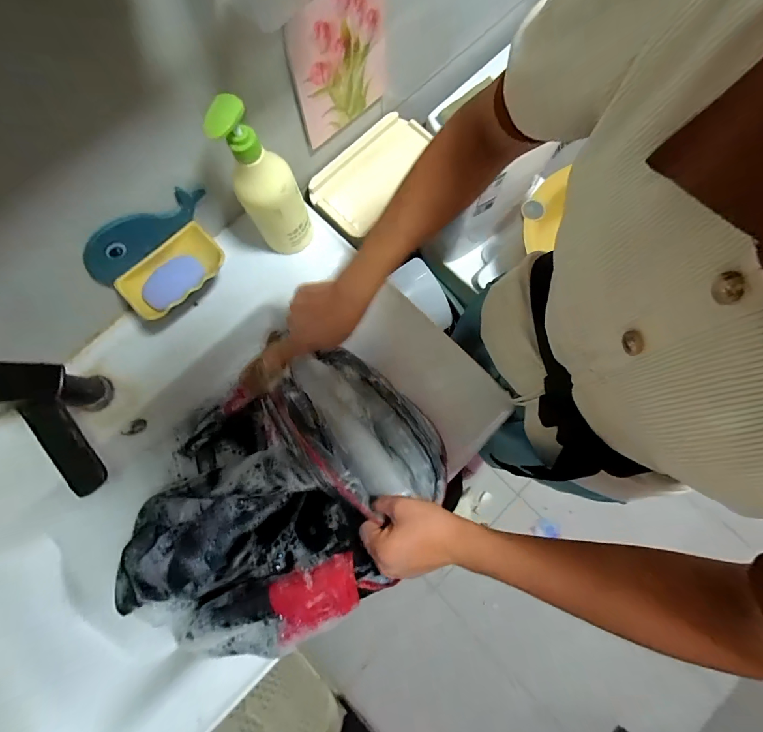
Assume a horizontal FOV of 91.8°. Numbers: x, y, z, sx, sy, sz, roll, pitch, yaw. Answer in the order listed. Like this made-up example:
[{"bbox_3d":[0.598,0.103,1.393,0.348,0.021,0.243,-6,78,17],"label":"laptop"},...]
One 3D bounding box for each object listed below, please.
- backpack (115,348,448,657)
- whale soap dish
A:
[{"bbox_3d":[-0.123,0.148,0.482,0.379,0.132,0.309,-29,79,-5],"label":"backpack"},{"bbox_3d":[-0.261,-0.132,0.445,0.162,0.074,0.087,-40,80,-7],"label":"whale soap dish"}]

